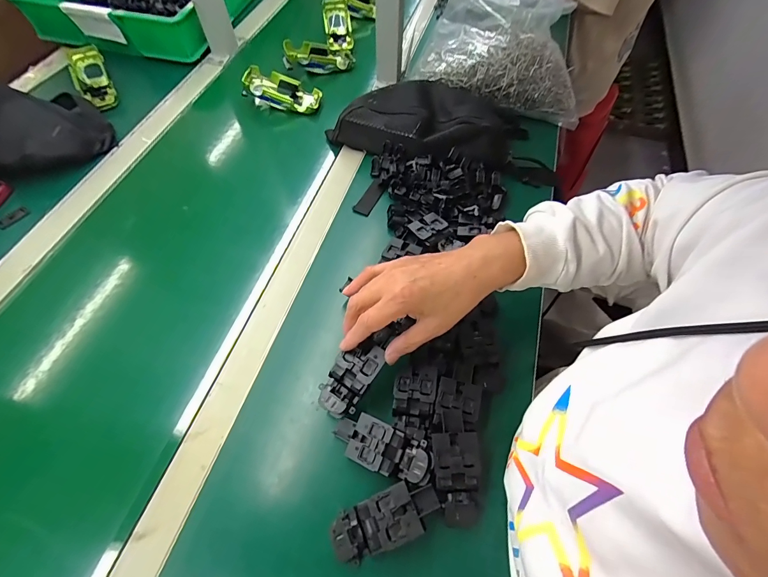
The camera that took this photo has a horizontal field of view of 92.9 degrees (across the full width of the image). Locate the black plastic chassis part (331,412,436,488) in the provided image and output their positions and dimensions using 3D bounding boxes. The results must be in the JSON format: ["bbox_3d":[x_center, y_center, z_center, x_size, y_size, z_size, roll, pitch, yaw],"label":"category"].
[{"bbox_3d":[-0.001,0.155,0.355,0.097,0.019,0.042,20,61,10],"label":"black plastic chassis part"}]

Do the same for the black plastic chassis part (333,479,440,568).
[{"bbox_3d":[0.002,0.209,0.330,0.097,0.022,0.043,-19,62,-12],"label":"black plastic chassis part"}]

